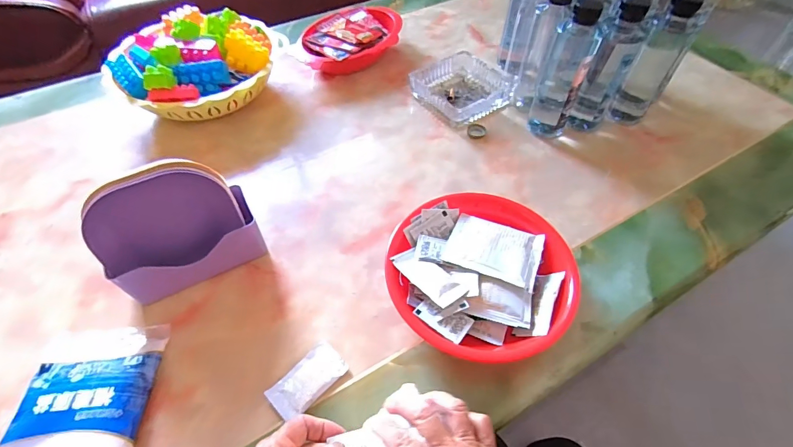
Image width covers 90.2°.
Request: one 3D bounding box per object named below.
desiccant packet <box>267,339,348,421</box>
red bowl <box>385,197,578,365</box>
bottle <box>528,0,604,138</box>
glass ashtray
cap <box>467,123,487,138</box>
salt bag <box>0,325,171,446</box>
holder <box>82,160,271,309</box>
[{"bbox_3d":[-0.083,0.147,0.370,0.071,0.008,0.038,-39,62,-24],"label":"desiccant packet"},{"bbox_3d":[0.087,0.052,0.421,0.183,0.041,0.188,-1,54,1],"label":"red bowl"},{"bbox_3d":[0.223,-0.198,0.525,0.057,0.171,0.044,21,57,16],"label":"bottle"},{"bbox_3d":[0.105,-0.215,0.624,0.134,0.032,0.129,-34,60,-21],"label":"glass ashtray"},{"bbox_3d":[0.118,-0.137,0.582,0.025,0.009,0.024,-1,54,1],"label":"cap"},{"bbox_3d":[-0.275,0.169,0.338,0.113,0.030,0.171,-4,54,-1],"label":"salt bag"},{"bbox_3d":[-0.219,0.007,0.397,0.139,0.123,0.066,-23,56,-15],"label":"holder"}]

